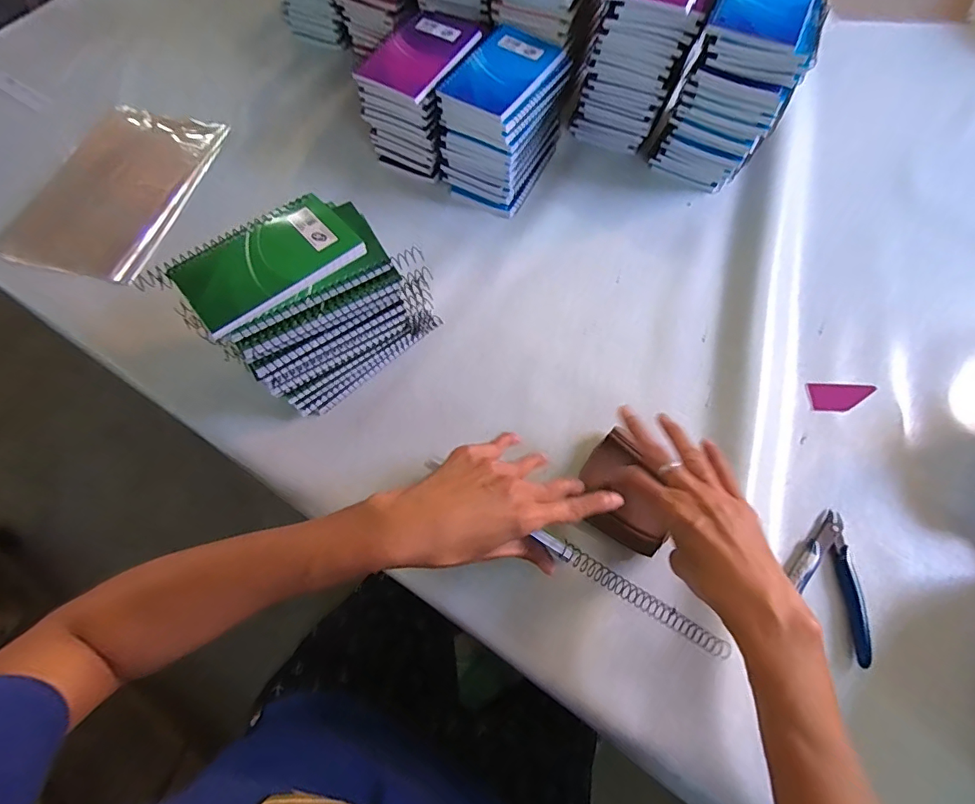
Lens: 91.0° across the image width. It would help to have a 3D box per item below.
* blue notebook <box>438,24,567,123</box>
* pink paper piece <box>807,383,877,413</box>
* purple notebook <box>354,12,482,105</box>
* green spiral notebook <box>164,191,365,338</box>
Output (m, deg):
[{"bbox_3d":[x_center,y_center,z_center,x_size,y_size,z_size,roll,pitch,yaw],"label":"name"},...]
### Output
[{"bbox_3d":[0.016,-0.347,0.507,0.088,0.017,0.128,30,69,12],"label":"blue notebook"},{"bbox_3d":[0.350,-0.004,0.472,0.065,0.004,0.031,3,65,2],"label":"pink paper piece"},{"bbox_3d":[-0.071,-0.380,0.520,0.088,0.015,0.140,28,69,11],"label":"purple notebook"},{"bbox_3d":[-0.171,-0.112,0.371,0.130,0.010,0.085,-36,72,-15],"label":"green spiral notebook"}]

